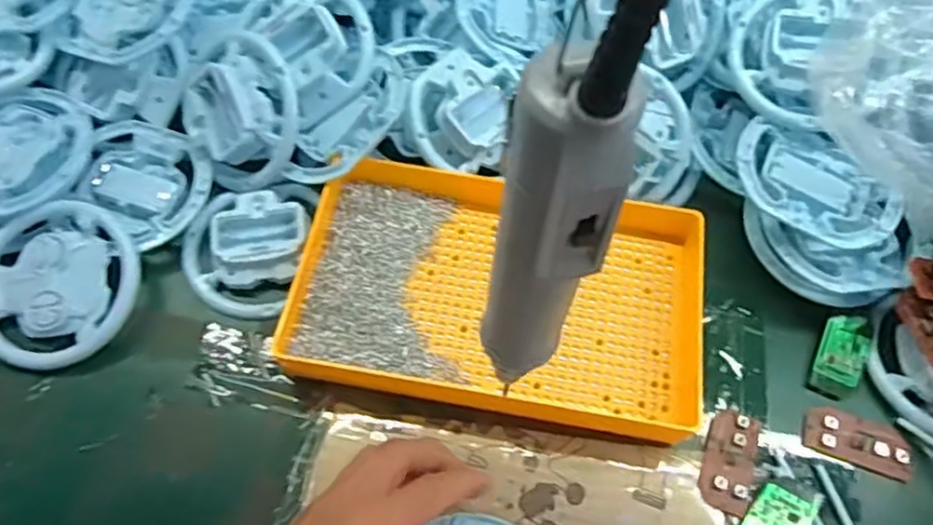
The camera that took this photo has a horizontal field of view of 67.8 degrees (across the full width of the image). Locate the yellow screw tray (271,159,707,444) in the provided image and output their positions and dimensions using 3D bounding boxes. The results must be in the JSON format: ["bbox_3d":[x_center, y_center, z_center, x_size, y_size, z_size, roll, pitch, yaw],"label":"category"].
[{"bbox_3d":[0.024,0.012,0.433,0.247,0.026,0.157,8,66,5],"label":"yellow screw tray"}]

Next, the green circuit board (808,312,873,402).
[{"bbox_3d":[0.239,0.058,0.441,0.029,0.011,0.056,26,64,11],"label":"green circuit board"}]

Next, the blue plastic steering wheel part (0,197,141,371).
[{"bbox_3d":[-0.263,0.014,0.446,0.102,0.022,0.105,17,76,8],"label":"blue plastic steering wheel part"}]

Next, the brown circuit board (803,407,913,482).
[{"bbox_3d":[0.236,0.108,0.418,0.059,0.007,0.029,19,63,8],"label":"brown circuit board"}]

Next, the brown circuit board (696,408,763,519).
[{"bbox_3d":[0.157,0.117,0.411,0.030,0.009,0.060,20,63,9],"label":"brown circuit board"}]

